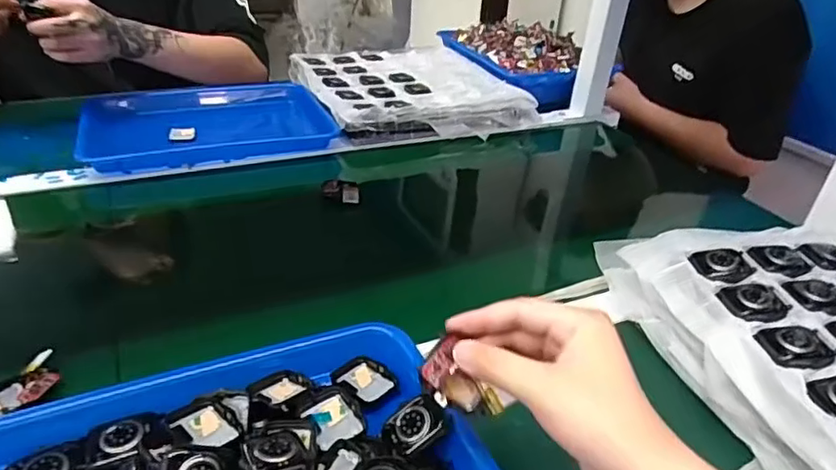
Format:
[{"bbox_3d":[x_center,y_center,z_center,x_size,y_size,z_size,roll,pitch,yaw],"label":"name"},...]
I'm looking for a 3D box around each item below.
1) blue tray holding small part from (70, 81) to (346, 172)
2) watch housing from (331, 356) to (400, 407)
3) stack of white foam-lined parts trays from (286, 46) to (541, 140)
[{"bbox_3d":[-0.305,-0.161,0.838,0.323,0.040,0.252,-10,35,-22],"label":"blue tray holding small part"},{"bbox_3d":[-0.036,0.106,0.418,0.042,0.010,0.037,30,40,35],"label":"watch housing"},{"bbox_3d":[-0.025,-0.247,0.956,0.305,0.038,0.335,-11,35,-23],"label":"stack of white foam-lined parts trays"}]

